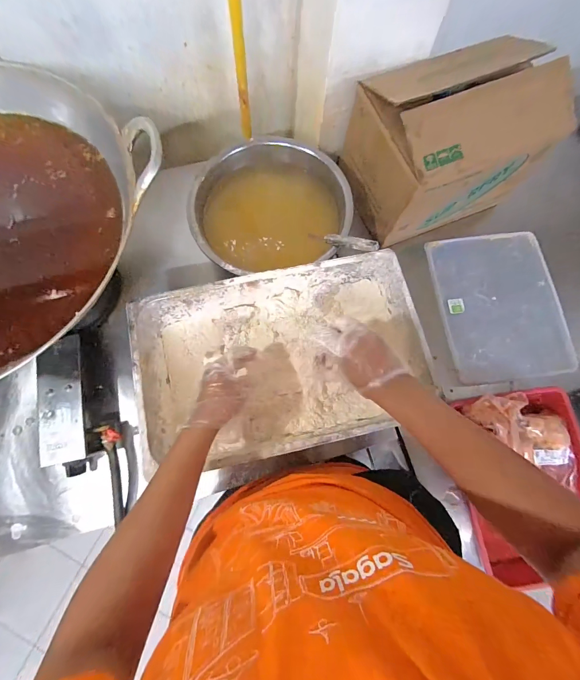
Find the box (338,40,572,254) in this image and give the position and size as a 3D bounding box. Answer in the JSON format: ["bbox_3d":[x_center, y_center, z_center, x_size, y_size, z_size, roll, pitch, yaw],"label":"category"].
[{"bbox_3d":[0.332,-0.420,0.690,0.350,0.254,0.263,-24,78,-7],"label":"box"}]

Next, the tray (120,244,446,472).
[{"bbox_3d":[-0.014,0.042,0.634,0.510,0.135,0.321,-12,77,-4],"label":"tray"}]

